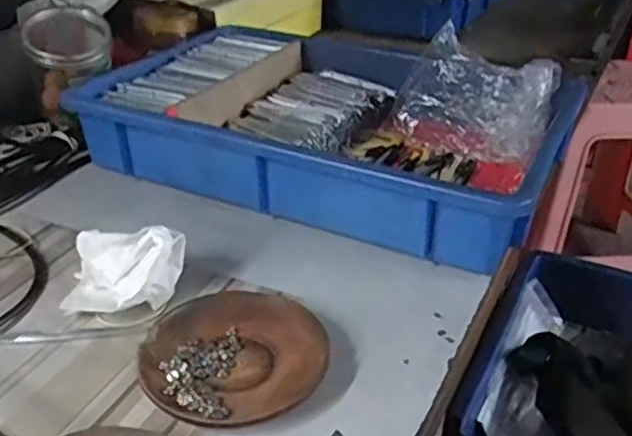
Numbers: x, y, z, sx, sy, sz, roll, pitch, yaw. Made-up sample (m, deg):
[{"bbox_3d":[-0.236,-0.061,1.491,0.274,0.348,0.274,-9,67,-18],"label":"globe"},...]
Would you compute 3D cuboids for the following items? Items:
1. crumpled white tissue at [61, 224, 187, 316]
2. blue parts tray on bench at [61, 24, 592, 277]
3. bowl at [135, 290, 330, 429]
[{"bbox_3d":[-0.139,0.030,0.480,0.087,0.051,0.074,-4,32,-8],"label":"crumpled white tissue"},{"bbox_3d":[0.011,-0.099,0.670,0.438,0.083,0.294,16,34,23],"label":"blue parts tray on bench"},{"bbox_3d":[-0.052,0.088,0.420,0.113,0.016,0.108,1,31,-1],"label":"bowl"}]

